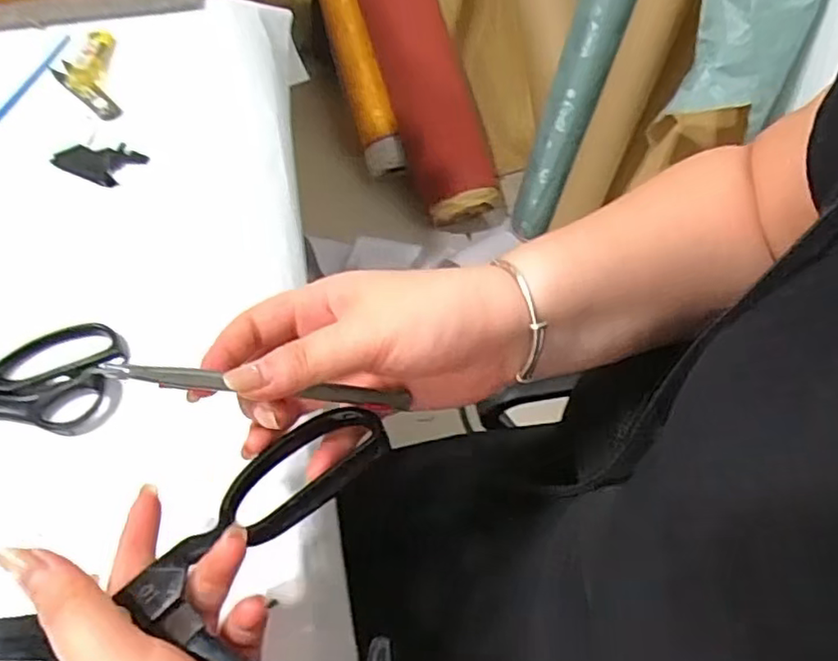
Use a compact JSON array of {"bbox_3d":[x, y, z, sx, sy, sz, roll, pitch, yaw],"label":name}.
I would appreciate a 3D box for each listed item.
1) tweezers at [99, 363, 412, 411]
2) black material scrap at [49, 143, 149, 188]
[{"bbox_3d":[-0.065,0.026,0.289,0.144,0.008,0.007,12,49,-36],"label":"tweezers"},{"bbox_3d":[-0.248,-0.132,0.495,0.066,0.013,0.037,19,59,12],"label":"black material scrap"}]

